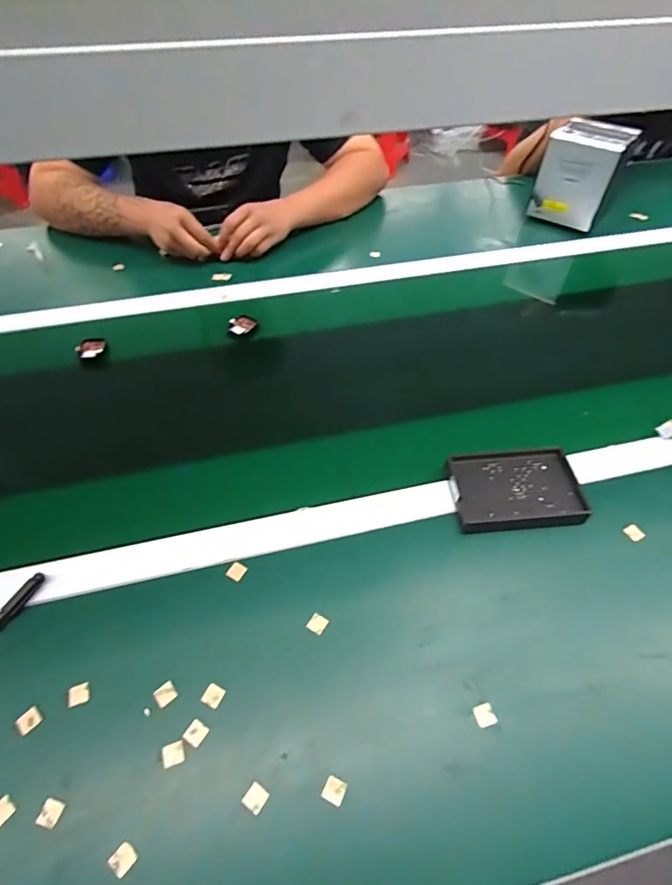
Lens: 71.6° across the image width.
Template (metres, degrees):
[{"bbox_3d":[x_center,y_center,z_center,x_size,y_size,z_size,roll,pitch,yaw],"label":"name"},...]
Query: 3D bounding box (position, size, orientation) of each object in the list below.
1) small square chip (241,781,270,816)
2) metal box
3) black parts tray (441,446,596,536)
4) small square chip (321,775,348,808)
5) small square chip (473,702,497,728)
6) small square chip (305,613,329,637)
[{"bbox_3d":[-0.063,0.279,0.364,0.016,0.004,0.017,30,57,19],"label":"small square chip"},{"bbox_3d":[0.456,-0.497,0.876,0.132,0.147,0.124,28,57,18],"label":"metal box"},{"bbox_3d":[0.200,0.054,0.524,0.138,0.022,0.093,-5,53,-6],"label":"black parts tray"},{"bbox_3d":[-0.001,0.275,0.367,0.016,0.004,0.016,22,55,14],"label":"small square chip"},{"bbox_3d":[0.128,0.234,0.399,0.017,0.004,0.017,-19,54,-12],"label":"small square chip"},{"bbox_3d":[-0.017,0.172,0.442,0.016,0.004,0.017,27,57,18],"label":"small square chip"}]

